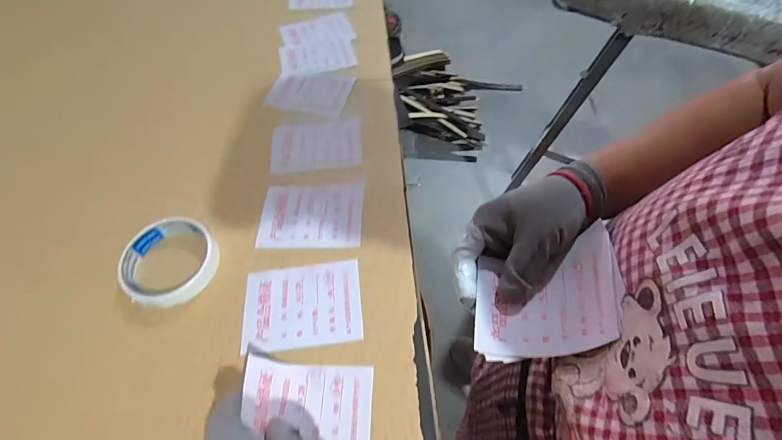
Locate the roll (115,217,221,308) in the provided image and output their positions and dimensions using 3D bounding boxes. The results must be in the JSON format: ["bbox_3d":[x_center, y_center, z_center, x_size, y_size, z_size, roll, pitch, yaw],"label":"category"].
[{"bbox_3d":[-0.213,0.040,0.375,0.085,0.024,0.091,-1,58,2],"label":"roll"}]

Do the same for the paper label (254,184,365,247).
[{"bbox_3d":[-0.083,-0.006,0.406,0.104,0.005,0.078,-1,58,2],"label":"paper label"}]

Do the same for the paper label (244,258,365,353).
[{"bbox_3d":[-0.080,0.077,0.349,0.104,0.005,0.075,-8,58,-3],"label":"paper label"}]

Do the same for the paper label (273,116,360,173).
[{"bbox_3d":[-0.089,-0.090,0.466,0.105,0.005,0.081,-6,55,-6],"label":"paper label"}]

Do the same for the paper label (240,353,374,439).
[{"bbox_3d":[-0.064,0.146,0.293,0.099,0.016,0.074,11,49,-11],"label":"paper label"}]

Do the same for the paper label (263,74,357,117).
[{"bbox_3d":[-0.110,-0.169,0.515,0.102,0.011,0.090,12,54,7],"label":"paper label"}]

